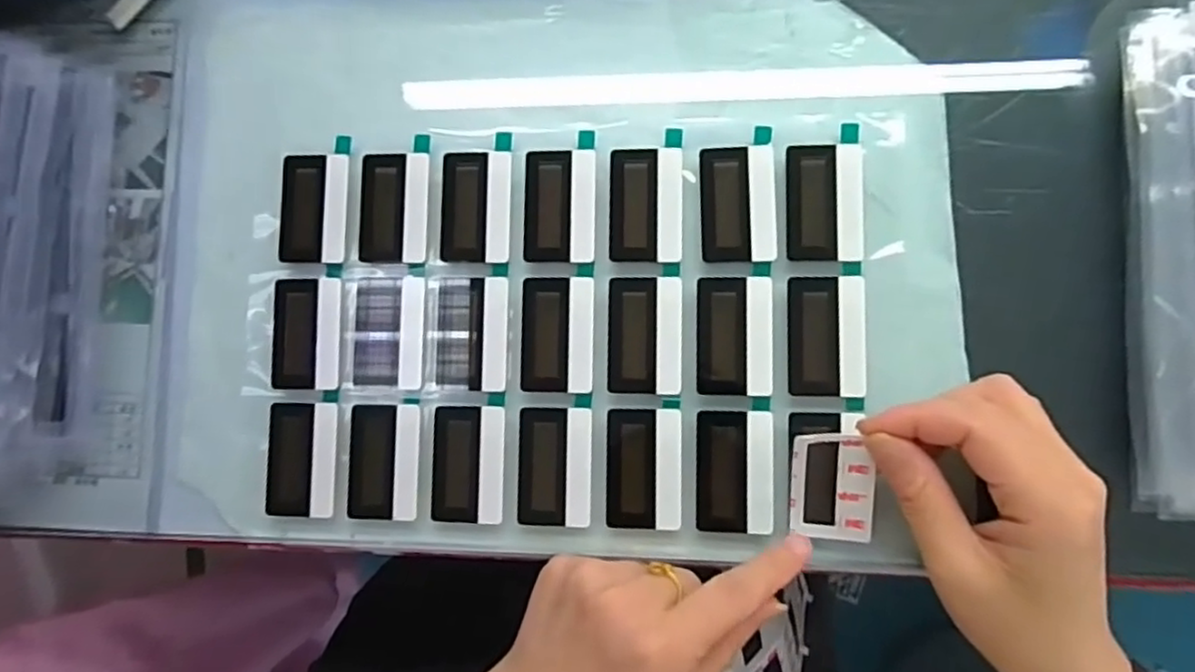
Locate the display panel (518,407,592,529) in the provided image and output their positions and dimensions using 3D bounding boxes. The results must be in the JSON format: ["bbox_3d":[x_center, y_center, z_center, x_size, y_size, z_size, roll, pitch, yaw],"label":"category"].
[{"bbox_3d":[-0.020,0.061,0.318,0.034,0.004,0.054,1,86,6],"label":"display panel"}]

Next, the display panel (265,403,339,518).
[{"bbox_3d":[-0.143,0.060,0.331,0.036,0.004,0.054,1,86,6],"label":"display panel"}]

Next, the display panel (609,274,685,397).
[{"bbox_3d":[0.022,0.000,0.317,0.034,0.004,0.054,0,86,6],"label":"display panel"}]

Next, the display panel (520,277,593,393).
[{"bbox_3d":[-0.019,-0.001,0.323,0.034,0.004,0.054,1,86,6],"label":"display panel"}]

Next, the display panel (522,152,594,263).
[{"bbox_3d":[-0.018,-0.062,0.326,0.033,0.004,0.054,1,86,6],"label":"display panel"}]

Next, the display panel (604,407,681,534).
[{"bbox_3d":[0.021,0.061,0.313,0.034,0.004,0.054,0,86,6],"label":"display panel"}]

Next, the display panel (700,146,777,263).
[{"bbox_3d":[0.065,-0.061,0.317,0.033,0.004,0.054,-1,86,6],"label":"display panel"}]

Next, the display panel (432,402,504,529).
[{"bbox_3d":[-0.061,0.060,0.322,0.034,0.004,0.054,1,86,6],"label":"display panel"}]

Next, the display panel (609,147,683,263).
[{"bbox_3d":[0.023,-0.062,0.324,0.033,0.004,0.054,1,86,6],"label":"display panel"}]

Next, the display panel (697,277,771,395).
[{"bbox_3d":[0.063,0.000,0.313,0.034,0.004,0.054,1,86,6],"label":"display panel"}]

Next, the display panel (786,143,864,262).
[{"bbox_3d":[0.104,-0.061,0.313,0.033,0.004,0.054,0,86,6],"label":"display panel"}]

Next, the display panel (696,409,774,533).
[{"bbox_3d":[0.062,0.061,0.309,0.033,0.004,0.054,0,86,6],"label":"display panel"}]

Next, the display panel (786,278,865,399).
[{"bbox_3d":[0.104,0.000,0.309,0.033,0.004,0.054,0,86,6],"label":"display panel"}]

